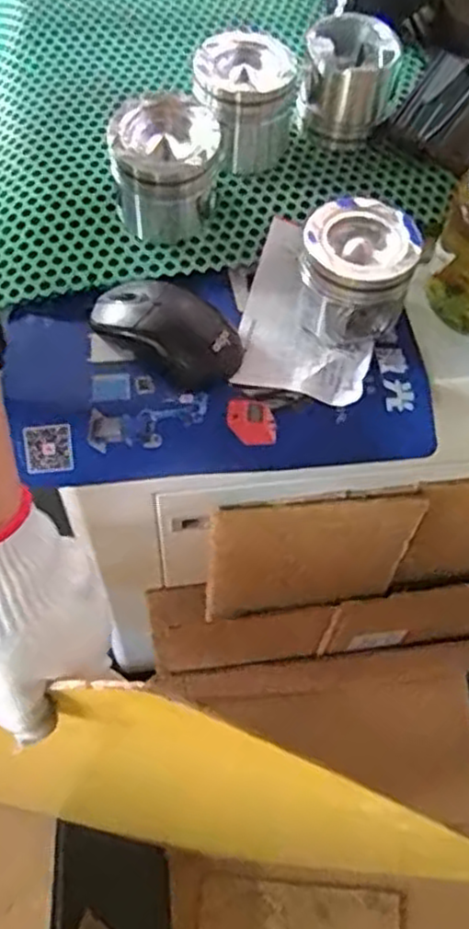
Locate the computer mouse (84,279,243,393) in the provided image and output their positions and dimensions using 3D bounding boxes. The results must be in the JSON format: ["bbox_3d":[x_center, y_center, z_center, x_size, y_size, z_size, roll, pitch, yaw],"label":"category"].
[{"bbox_3d":[-0.048,-0.096,0.526,0.109,0.032,0.052,29,63,14],"label":"computer mouse"}]

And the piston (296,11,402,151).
[{"bbox_3d":[0.094,-0.319,0.614,0.077,0.066,0.086,9,60,3],"label":"piston"}]

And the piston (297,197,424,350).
[{"bbox_3d":[0.085,-0.136,0.528,0.079,0.069,0.082,9,60,3],"label":"piston"}]

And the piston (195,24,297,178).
[{"bbox_3d":[0.008,-0.286,0.587,0.077,0.073,0.072,9,60,3],"label":"piston"}]

